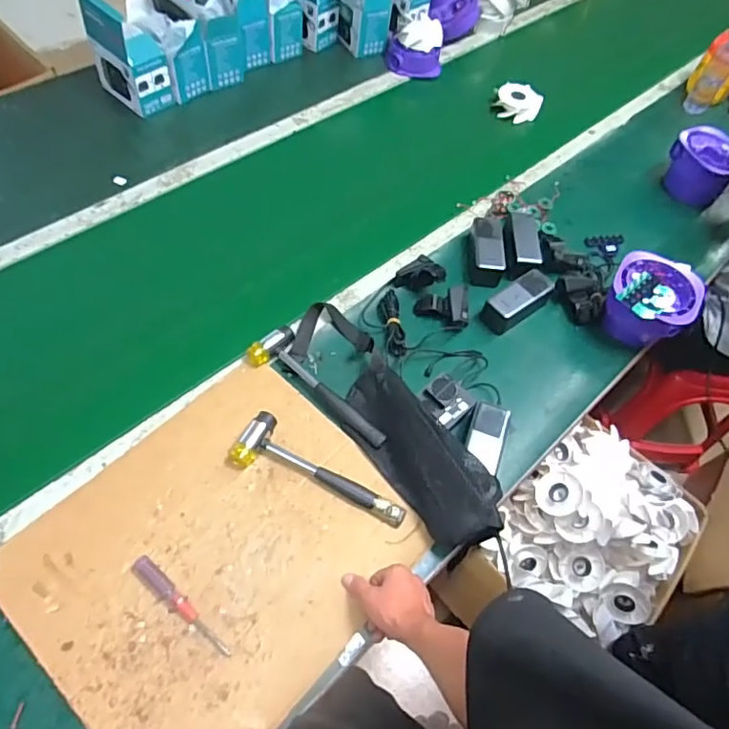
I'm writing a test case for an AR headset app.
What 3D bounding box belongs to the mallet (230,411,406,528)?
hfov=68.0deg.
[{"bbox_3d":[-0.061,0.154,0.748,0.253,0.035,0.081,27,59,10],"label":"mallet"}]

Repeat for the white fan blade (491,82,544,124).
[{"bbox_3d":[0.371,-0.632,1.304,0.106,0.047,0.106,3,57,-5],"label":"white fan blade"}]

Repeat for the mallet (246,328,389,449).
[{"bbox_3d":[-0.077,0.045,0.814,0.081,0.032,0.244,-32,67,-24],"label":"mallet"}]

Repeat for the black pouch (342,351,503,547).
[{"bbox_3d":[0.068,0.113,0.751,0.108,0.095,0.300,-23,63,-20],"label":"black pouch"}]

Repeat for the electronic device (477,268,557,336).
[{"bbox_3d":[0.267,-0.109,0.945,0.143,0.046,0.059,-31,66,-23],"label":"electronic device"}]

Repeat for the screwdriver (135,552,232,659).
[{"bbox_3d":[-0.221,0.289,0.653,0.160,0.019,0.022,36,60,15],"label":"screwdriver"}]

